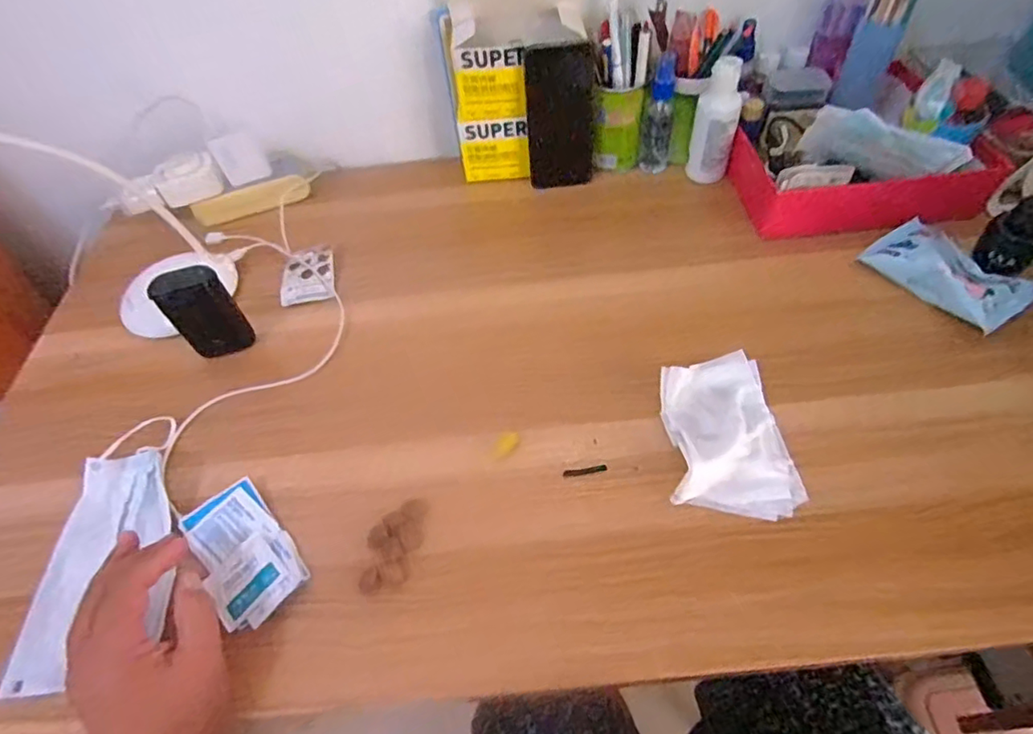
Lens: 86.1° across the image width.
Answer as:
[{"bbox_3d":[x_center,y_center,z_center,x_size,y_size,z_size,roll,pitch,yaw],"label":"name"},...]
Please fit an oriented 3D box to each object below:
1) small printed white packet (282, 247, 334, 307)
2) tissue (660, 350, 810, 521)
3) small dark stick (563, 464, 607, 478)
[{"bbox_3d":[-0.219,-0.096,0.581,0.054,0.012,0.073,-11,53,-4],"label":"small printed white packet"},{"bbox_3d":[0.163,0.051,0.433,0.091,0.027,0.131,0,53,4],"label":"tissue"},{"bbox_3d":[0.054,0.081,0.434,0.035,0.004,0.006,-9,53,-3],"label":"small dark stick"}]

